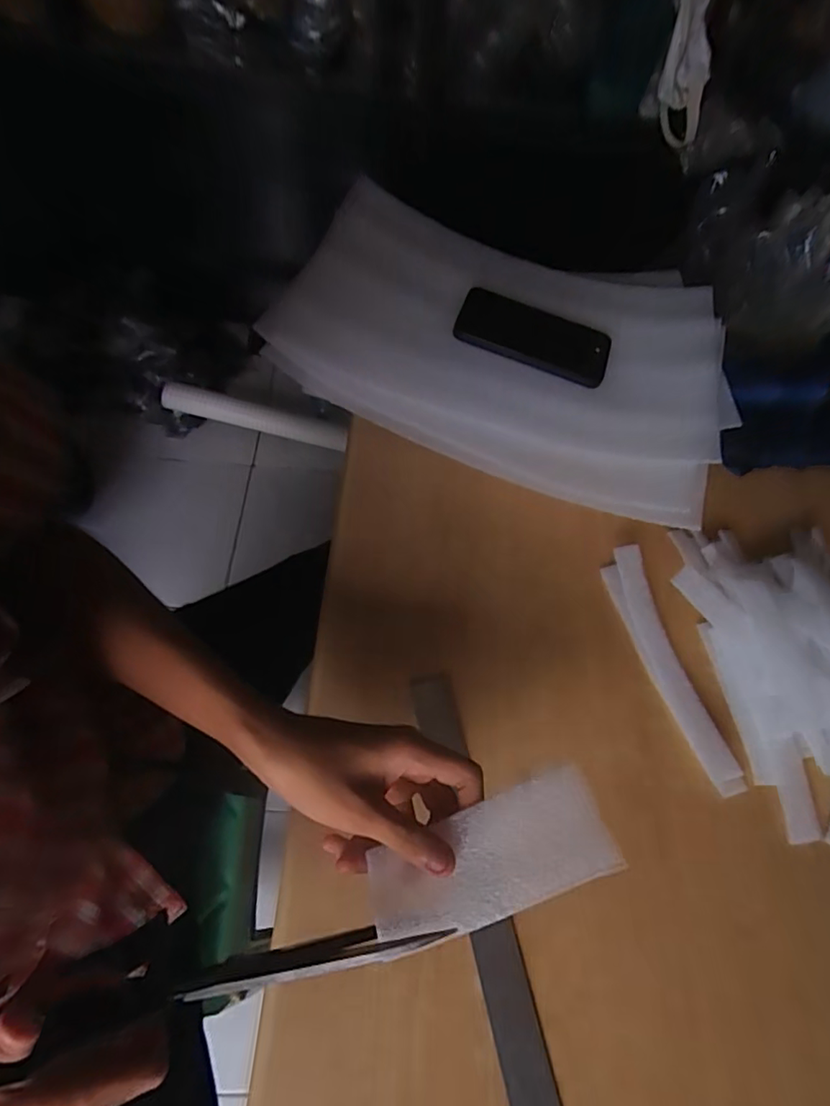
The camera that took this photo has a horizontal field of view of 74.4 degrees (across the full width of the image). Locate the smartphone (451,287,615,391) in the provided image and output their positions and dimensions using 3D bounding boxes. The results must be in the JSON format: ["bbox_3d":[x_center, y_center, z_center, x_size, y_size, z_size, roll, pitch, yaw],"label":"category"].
[{"bbox_3d":[0.118,-0.217,0.543,0.151,0.014,0.074,20,62,5],"label":"smartphone"}]

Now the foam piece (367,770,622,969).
[{"bbox_3d":[0.038,0.164,0.291,0.129,0.005,0.054,-23,58,0],"label":"foam piece"}]

